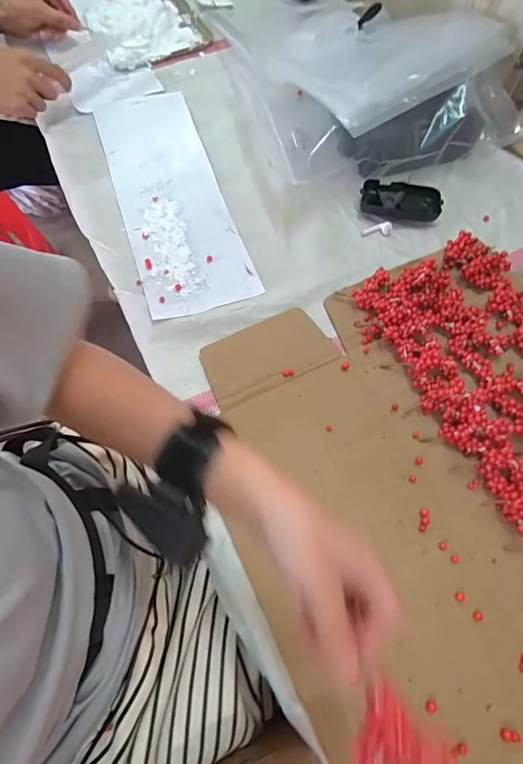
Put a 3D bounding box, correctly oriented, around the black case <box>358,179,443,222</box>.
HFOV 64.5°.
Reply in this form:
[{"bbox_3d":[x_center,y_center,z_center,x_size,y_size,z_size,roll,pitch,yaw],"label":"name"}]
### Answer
[{"bbox_3d":[0.196,-0.255,0.590,0.107,0.025,0.051,6,67,1],"label":"black case"}]

